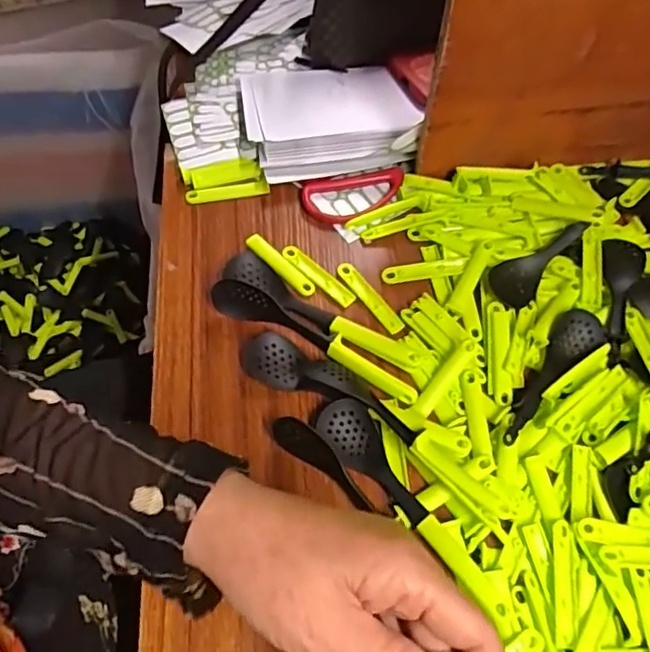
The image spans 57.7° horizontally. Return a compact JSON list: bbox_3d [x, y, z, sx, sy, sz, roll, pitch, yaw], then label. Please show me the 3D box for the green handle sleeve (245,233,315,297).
[{"bbox_3d":[-0.038,-0.052,0.504,0.015,0.008,0.077,-41,68,-18],"label":"green handle sleeve"}]

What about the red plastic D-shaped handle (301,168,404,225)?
[{"bbox_3d":[0.028,-0.117,0.536,0.094,0.006,0.048,-11,63,-4],"label":"red plastic D-shaped handle"}]

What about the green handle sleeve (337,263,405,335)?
[{"bbox_3d":[0.038,-0.024,0.491,0.015,0.009,0.074,-34,66,-15],"label":"green handle sleeve"}]

